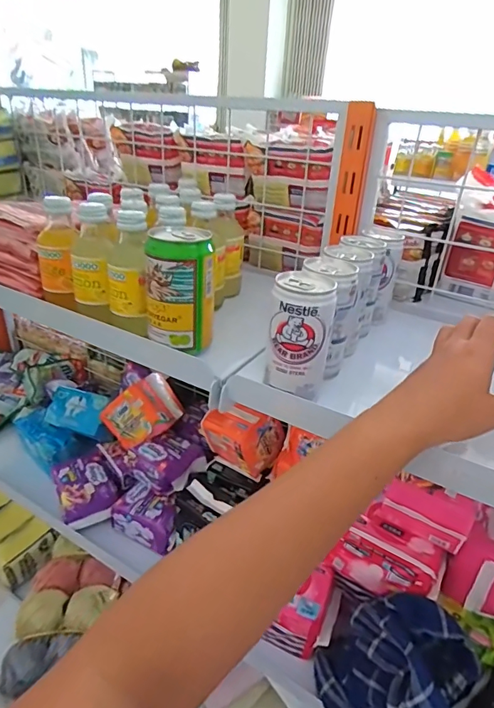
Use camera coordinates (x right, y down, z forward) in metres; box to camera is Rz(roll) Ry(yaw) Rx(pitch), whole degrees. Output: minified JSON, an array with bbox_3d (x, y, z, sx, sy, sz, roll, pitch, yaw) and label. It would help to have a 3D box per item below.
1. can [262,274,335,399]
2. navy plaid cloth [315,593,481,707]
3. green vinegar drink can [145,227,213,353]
[{"bbox_3d":[0.044,-0.016,0.365,0.048,0.090,0.045,9,29,10],"label":"can"},{"bbox_3d":[0.177,0.355,0.510,0.164,0.101,0.121,18,32,25],"label":"navy plaid cloth"},{"bbox_3d":[-0.065,-0.060,0.425,0.068,0.107,0.053,-1,29,-8],"label":"green vinegar drink can"}]

